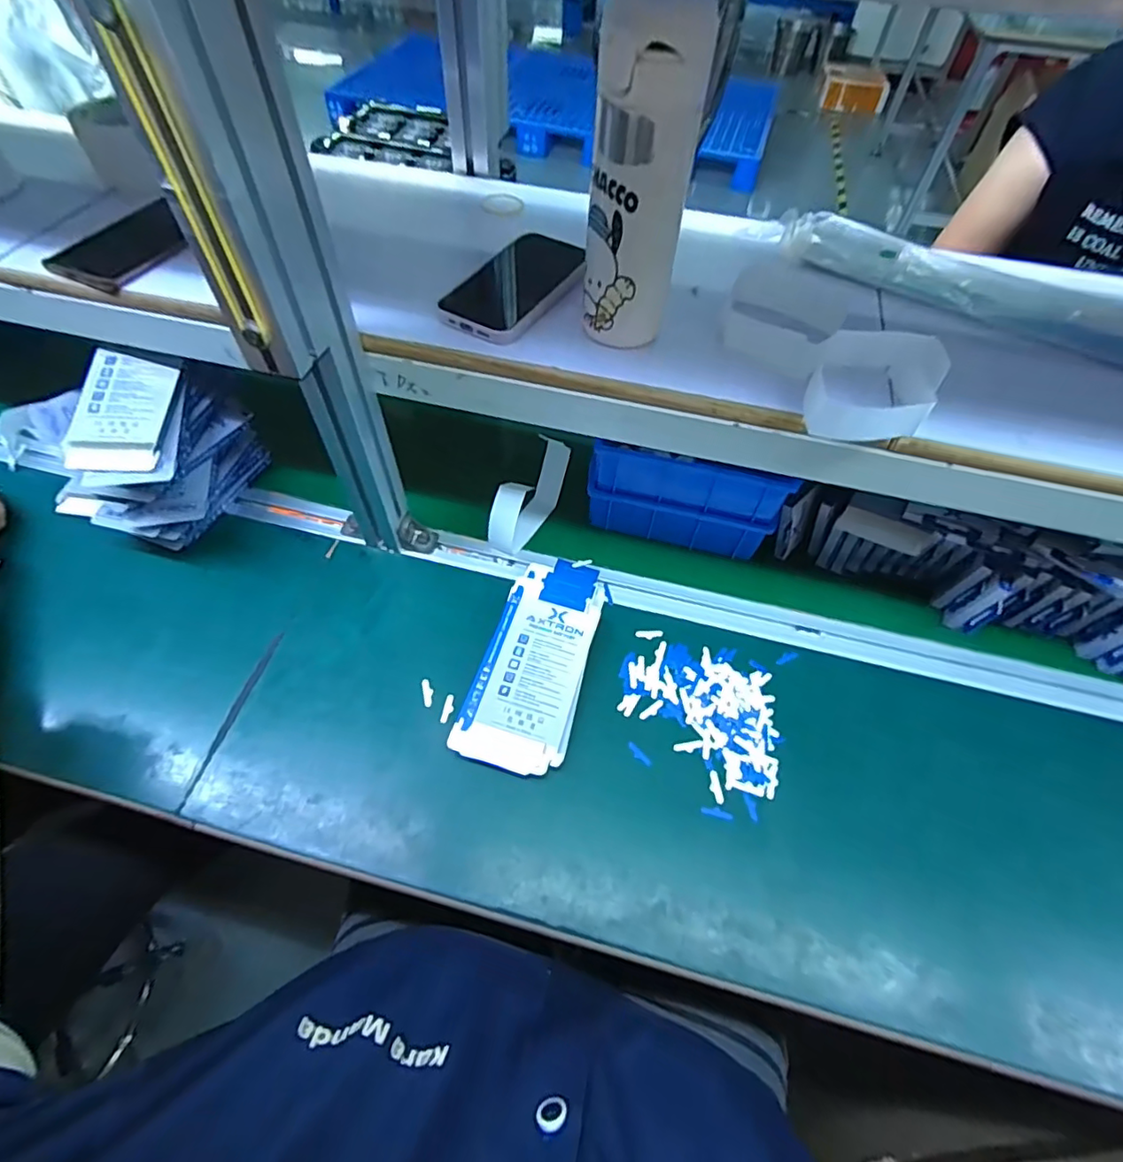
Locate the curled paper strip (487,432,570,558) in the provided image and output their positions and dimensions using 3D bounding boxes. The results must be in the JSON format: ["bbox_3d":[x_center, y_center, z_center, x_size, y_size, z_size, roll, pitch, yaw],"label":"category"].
[{"bbox_3d":[-0.040,-0.090,0.626,0.045,0.070,0.125,30,60,16],"label":"curled paper strip"}]

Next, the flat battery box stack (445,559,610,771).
[{"bbox_3d":[-0.022,0.069,0.542,0.094,0.024,0.220,14,57,7],"label":"flat battery box stack"}]

